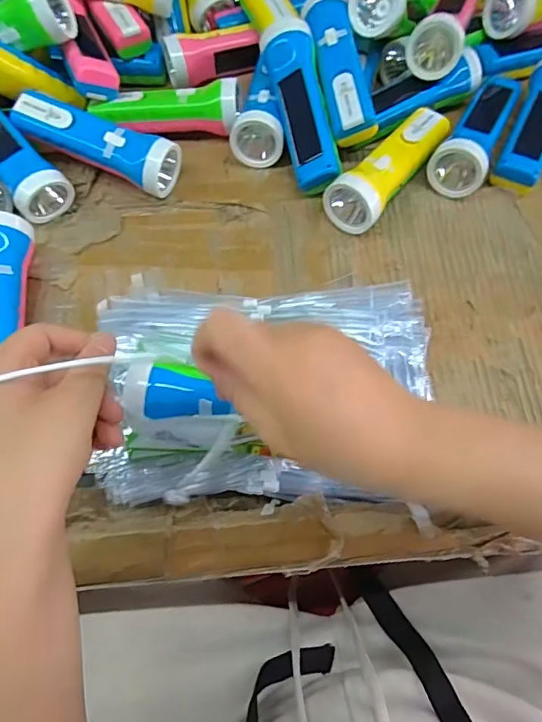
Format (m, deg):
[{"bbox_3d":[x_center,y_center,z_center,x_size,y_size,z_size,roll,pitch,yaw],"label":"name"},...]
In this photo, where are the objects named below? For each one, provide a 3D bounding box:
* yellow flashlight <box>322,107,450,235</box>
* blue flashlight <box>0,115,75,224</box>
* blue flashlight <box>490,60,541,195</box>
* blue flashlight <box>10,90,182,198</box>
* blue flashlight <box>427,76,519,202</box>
[{"bbox_3d":[0.117,-0.191,0.458,0.052,0.051,0.161,34,68,14],"label":"yellow flashlight"},{"bbox_3d":[-0.263,-0.211,0.455,0.051,0.050,0.168,-40,81,-10],"label":"blue flashlight"},{"bbox_3d":[0.276,-0.245,0.484,0.049,0.054,0.166,25,66,10],"label":"blue flashlight"},{"bbox_3d":[-0.172,-0.211,0.467,0.159,0.061,0.056,20,65,8],"label":"blue flashlight"},{"bbox_3d":[0.212,-0.235,0.479,0.051,0.055,0.162,28,67,11],"label":"blue flashlight"}]

